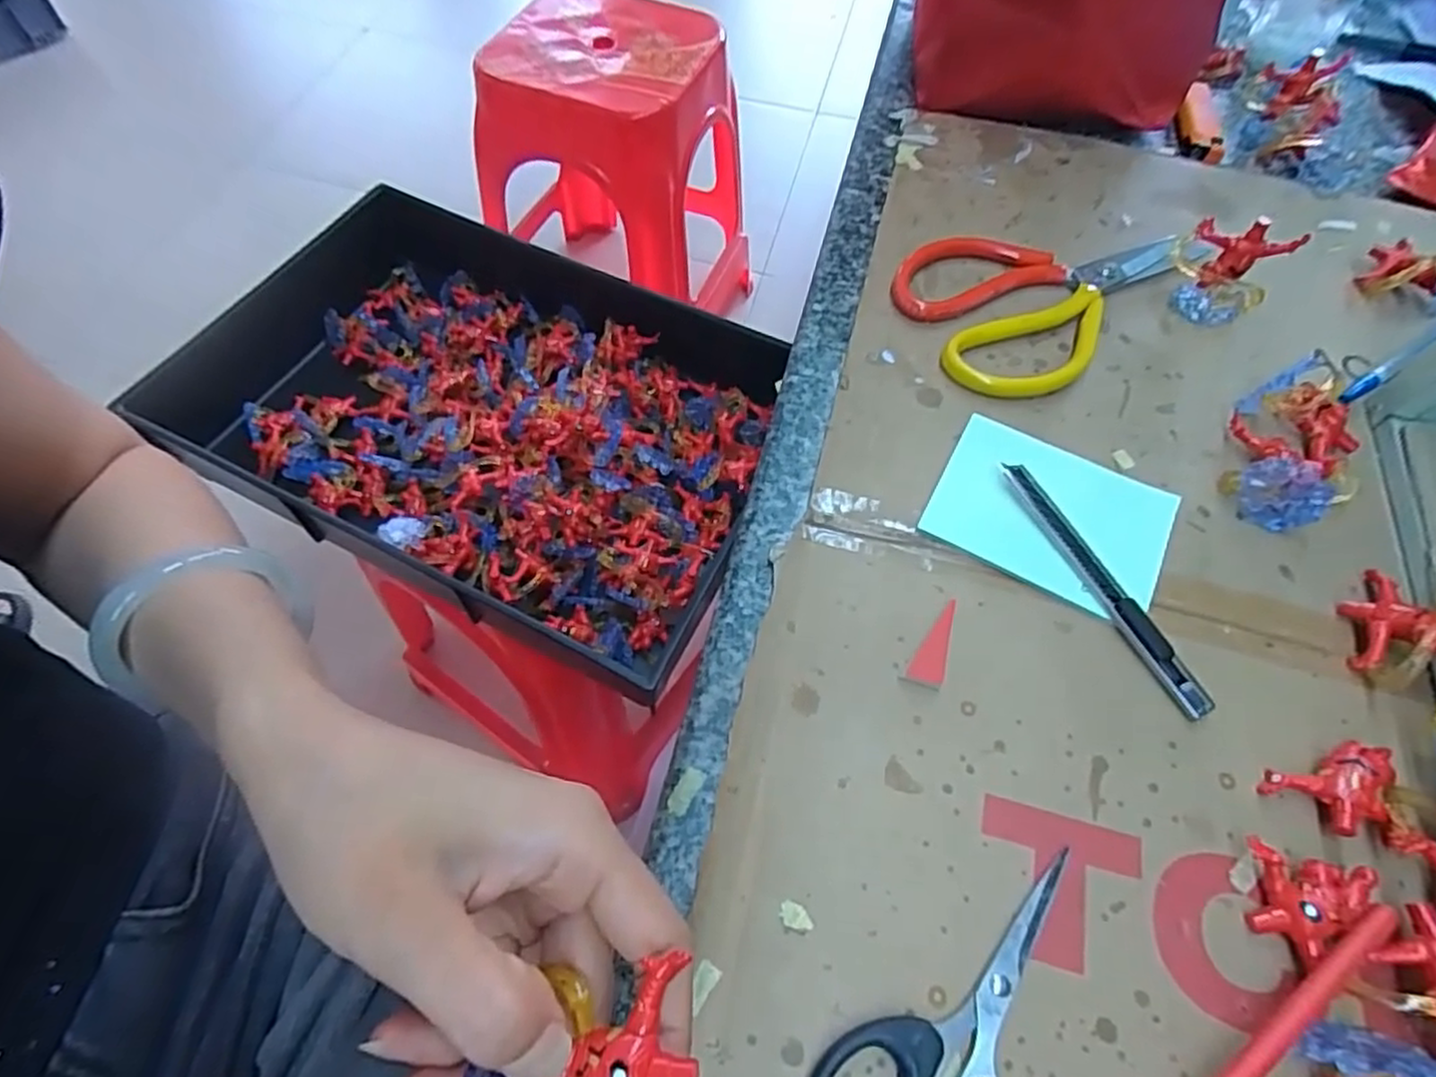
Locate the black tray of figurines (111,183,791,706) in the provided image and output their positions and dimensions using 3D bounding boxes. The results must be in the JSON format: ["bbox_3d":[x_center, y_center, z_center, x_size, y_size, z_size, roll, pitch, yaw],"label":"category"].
[{"bbox_3d":[-0.176,-0.100,0.590,0.430,0.073,0.320,23,62,12],"label":"black tray of figurines"}]

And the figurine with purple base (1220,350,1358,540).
[{"bbox_3d":[0.272,-0.045,0.331,0.052,0.028,0.088,31,65,16],"label":"figurine with purple base"}]

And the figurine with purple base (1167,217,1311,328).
[{"bbox_3d":[0.270,-0.145,0.378,0.050,0.046,0.028,37,66,18],"label":"figurine with purple base"}]

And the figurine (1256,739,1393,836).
[{"bbox_3d":[0.231,0.094,0.264,0.043,0.014,0.026,-16,62,-10],"label":"figurine"}]

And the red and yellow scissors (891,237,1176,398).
[{"bbox_3d":[0.167,-0.139,0.388,0.158,0.012,0.110,-40,68,-21],"label":"red and yellow scissors"}]

